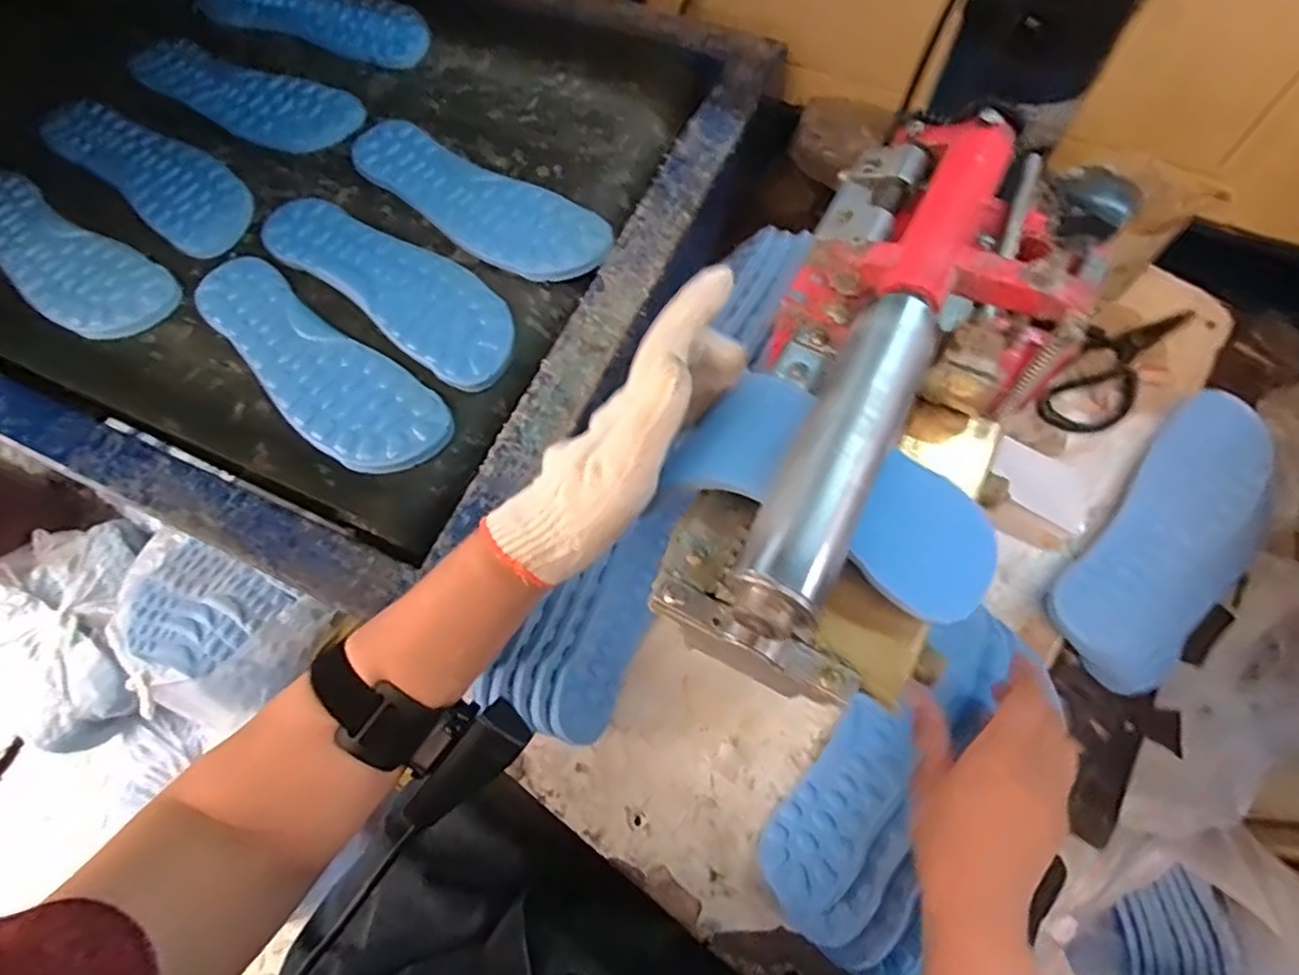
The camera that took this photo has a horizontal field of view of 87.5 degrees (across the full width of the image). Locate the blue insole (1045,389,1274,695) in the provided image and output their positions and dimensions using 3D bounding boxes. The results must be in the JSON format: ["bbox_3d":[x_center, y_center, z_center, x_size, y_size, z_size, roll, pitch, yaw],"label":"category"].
[{"bbox_3d":[0.388,0.039,0.505,0.105,0.039,0.235,32,86,15],"label":"blue insole"}]

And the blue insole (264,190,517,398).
[{"bbox_3d":[-0.199,-0.161,0.520,0.236,0.011,0.079,35,73,16],"label":"blue insole"}]

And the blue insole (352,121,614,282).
[{"bbox_3d":[-0.143,-0.230,0.547,0.233,0.010,0.081,29,72,14],"label":"blue insole"}]

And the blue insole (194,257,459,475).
[{"bbox_3d":[-0.247,-0.090,0.491,0.240,0.012,0.077,36,73,16],"label":"blue insole"}]

